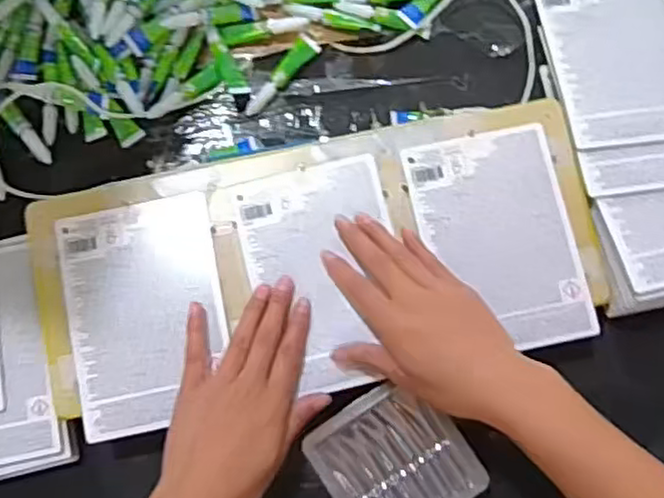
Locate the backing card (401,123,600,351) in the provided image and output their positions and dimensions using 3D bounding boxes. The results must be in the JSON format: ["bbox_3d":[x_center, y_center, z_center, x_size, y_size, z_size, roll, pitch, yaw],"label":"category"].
[{"bbox_3d":[0.127,-0.007,0.533,0.113,0.006,0.167,-12,80,-1],"label":"backing card"}]

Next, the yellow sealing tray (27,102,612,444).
[{"bbox_3d":[-0.010,0.011,0.529,0.417,0.012,0.184,-12,80,-2],"label":"yellow sealing tray"}]

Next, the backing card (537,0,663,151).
[{"bbox_3d":[0.242,-0.161,0.579,0.113,0.006,0.170,-7,67,0],"label":"backing card"}]

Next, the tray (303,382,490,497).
[{"bbox_3d":[0.047,0.160,0.516,0.103,0.014,0.107,-34,82,-6],"label":"tray"}]

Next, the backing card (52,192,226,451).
[{"bbox_3d":[-0.138,0.048,0.521,0.114,0.005,0.167,-11,81,-3],"label":"backing card"}]

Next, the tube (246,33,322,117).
[{"bbox_3d":[-0.041,-0.143,0.583,0.019,0.013,0.081,37,82,6],"label":"tube"}]

